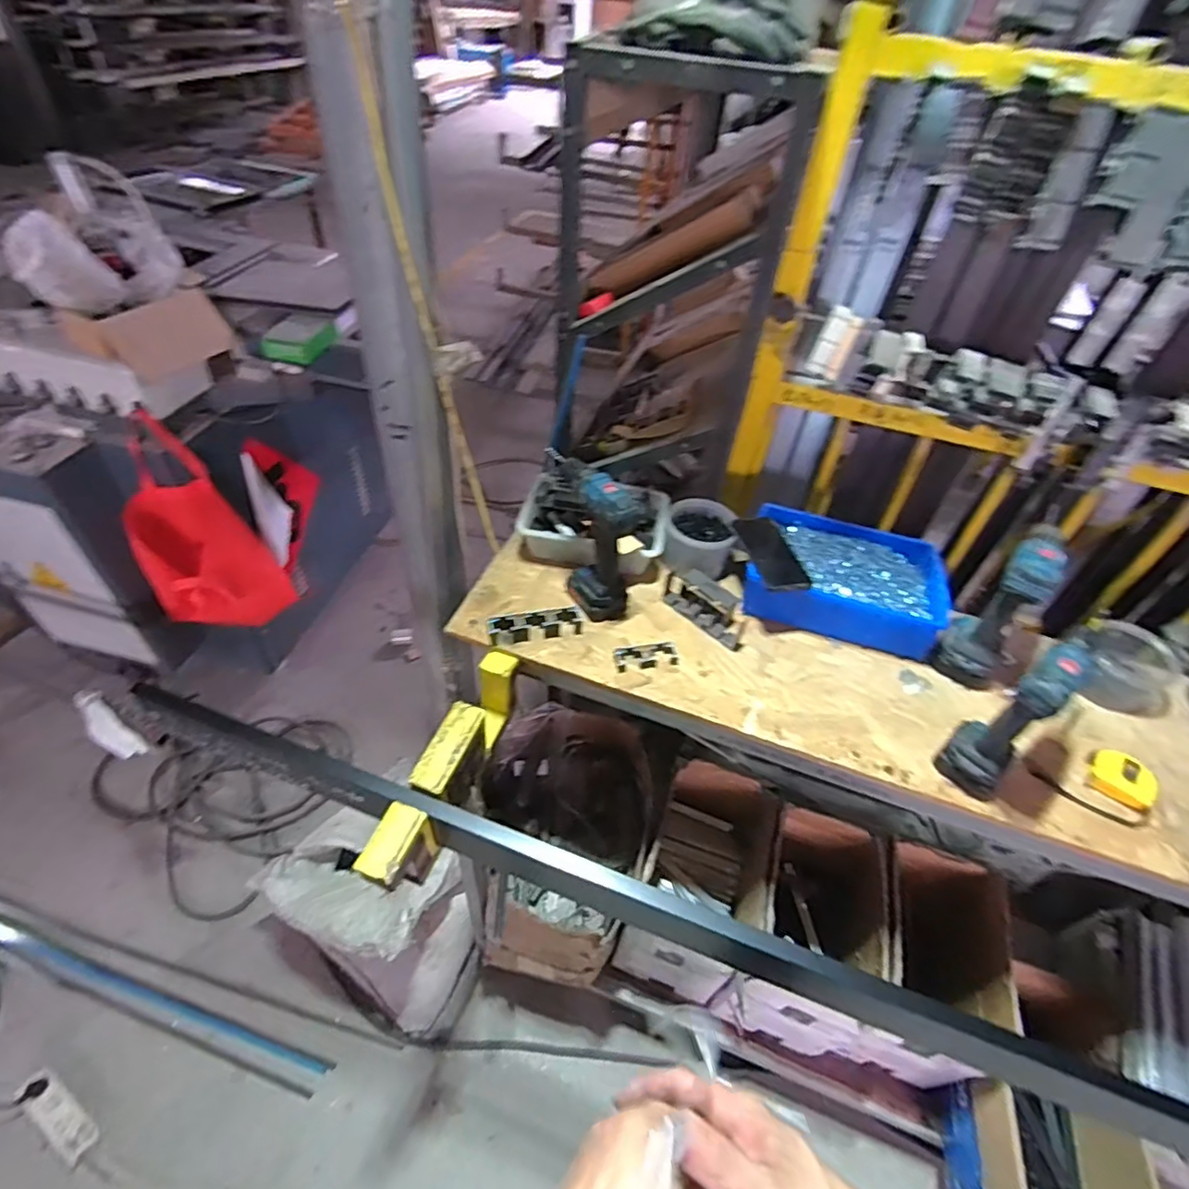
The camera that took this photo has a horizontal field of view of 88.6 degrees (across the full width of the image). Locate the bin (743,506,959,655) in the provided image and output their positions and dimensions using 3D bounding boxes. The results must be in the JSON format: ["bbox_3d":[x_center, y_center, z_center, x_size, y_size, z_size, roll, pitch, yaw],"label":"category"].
[{"bbox_3d":[0.397,-0.029,0.982,0.294,0.085,0.218,14,46,7],"label":"bin"}]

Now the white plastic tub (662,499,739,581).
[{"bbox_3d":[0.174,-0.095,1.009,0.109,0.081,0.105,3,46,-3],"label":"white plastic tub"}]

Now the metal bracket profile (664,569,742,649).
[{"bbox_3d":[0.176,0.018,0.943,0.144,0.048,0.058,37,53,26],"label":"metal bracket profile"}]

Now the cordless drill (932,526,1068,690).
[{"bbox_3d":[0.582,0.018,0.858,0.083,0.220,0.142,38,53,27],"label":"cordless drill"}]

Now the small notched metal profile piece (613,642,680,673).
[{"bbox_3d":[0.076,0.090,0.876,0.093,0.024,0.031,-6,47,-12],"label":"small notched metal profile piece"}]

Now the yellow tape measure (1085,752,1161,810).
[{"bbox_3d":[0.683,0.236,0.783,0.070,0.030,0.064,26,49,18],"label":"yellow tape measure"}]

